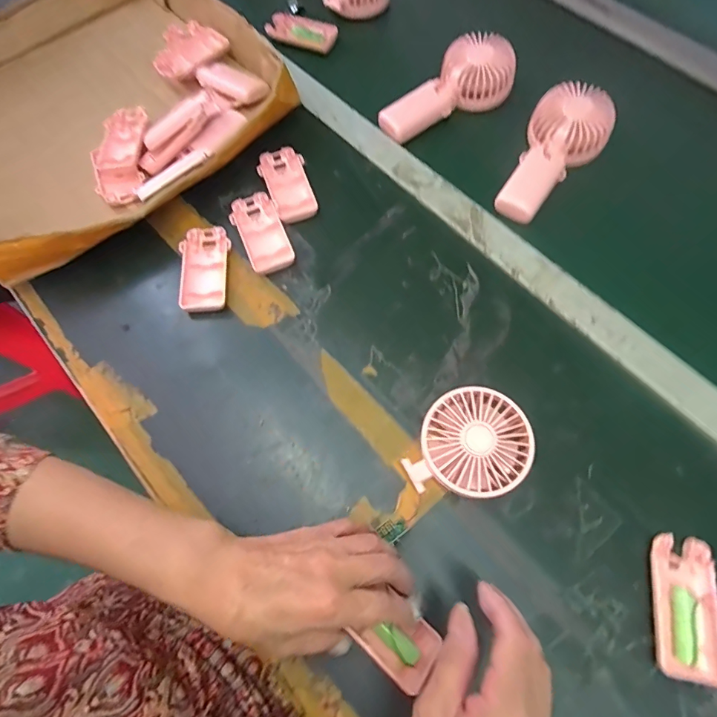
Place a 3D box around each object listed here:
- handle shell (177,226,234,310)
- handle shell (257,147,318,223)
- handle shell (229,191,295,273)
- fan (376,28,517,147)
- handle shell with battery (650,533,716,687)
[{"bbox_3d":[-0.159,-0.092,0.456,0.047,0.018,0.094,-3,67,0],"label":"handle shell"},{"bbox_3d":[-0.080,-0.196,0.494,0.050,0.017,0.096,-15,68,-5],"label":"handle shell"},{"bbox_3d":[-0.103,-0.134,0.470,0.049,0.016,0.096,-25,69,-9],"label":"handle shell"},{"bbox_3d":[0.111,-0.322,0.527,0.168,0.046,0.081,-42,73,-15],"label":"fan"},{"bbox_3d":[0.248,0.187,0.333,0.044,0.016,0.096,9,68,5],"label":"handle shell with battery"}]

